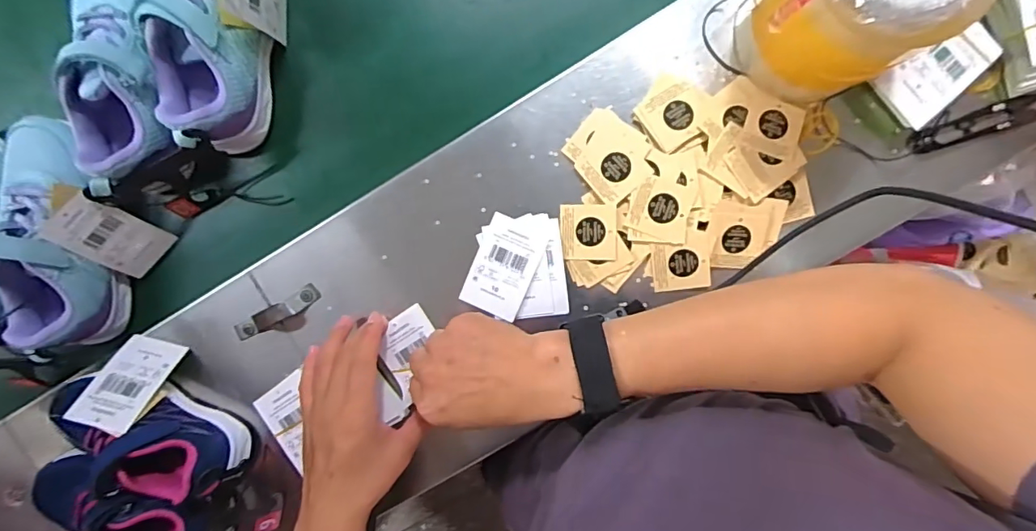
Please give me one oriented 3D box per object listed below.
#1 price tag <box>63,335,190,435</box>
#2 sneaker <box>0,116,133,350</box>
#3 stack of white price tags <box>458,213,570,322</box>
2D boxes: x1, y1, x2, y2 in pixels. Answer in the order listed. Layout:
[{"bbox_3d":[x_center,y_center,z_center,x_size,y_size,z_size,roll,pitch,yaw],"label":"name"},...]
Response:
[{"bbox_3d":[-0.309,0.092,0.402,0.045,0.007,0.075,18,55,-1],"label":"price tag"},{"bbox_3d":[-0.372,-0.023,0.400,0.066,0.075,0.175,-3,96,-1],"label":"sneaker"},{"bbox_3d":[-0.004,0.002,0.407,0.081,0.006,0.083,-7,97,-1],"label":"stack of white price tags"}]

